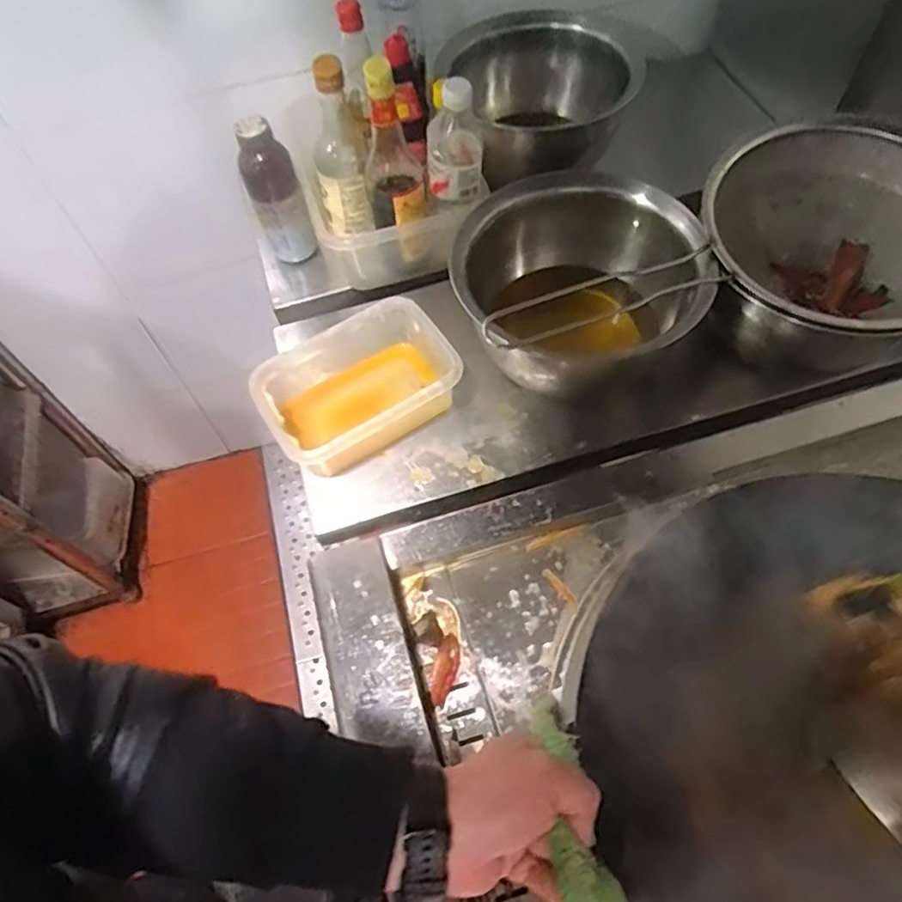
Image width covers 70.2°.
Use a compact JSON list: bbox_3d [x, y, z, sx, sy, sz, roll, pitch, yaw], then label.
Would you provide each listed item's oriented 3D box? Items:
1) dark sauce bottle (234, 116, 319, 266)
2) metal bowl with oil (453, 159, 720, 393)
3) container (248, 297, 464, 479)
[{"bbox_3d":[-0.218,-0.322,0.796,0.060,0.181,0.056,-20,61,-8],"label":"dark sauce bottle"},{"bbox_3d":[0.137,-0.178,0.705,0.239,0.171,0.220,-1,60,3],"label":"metal bowl with oil"},{"bbox_3d":[-0.101,-0.070,0.716,0.213,0.069,0.147,-30,62,-13],"label":"container"}]

